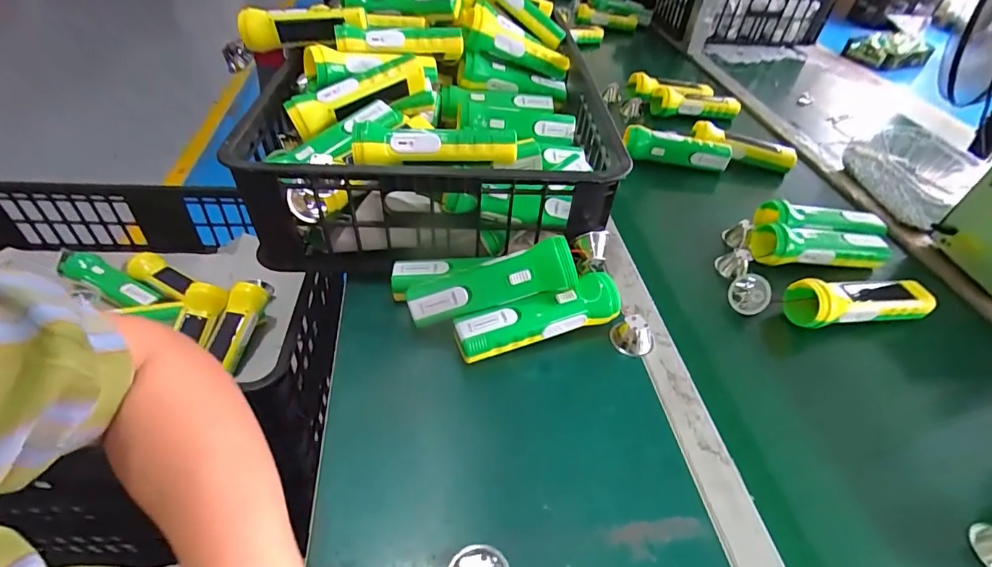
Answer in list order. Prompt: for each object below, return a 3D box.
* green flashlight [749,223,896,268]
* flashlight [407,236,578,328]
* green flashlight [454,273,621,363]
[{"bbox_3d":[0.410,-0.048,0.589,0.163,0.043,0.053,3,45,-3],"label":"green flashlight"},{"bbox_3d":[-0.005,-0.002,0.454,0.164,0.043,0.042,-17,45,2],"label":"flashlight"},{"bbox_3d":[0.044,0.035,0.463,0.169,0.051,0.042,-10,48,-16],"label":"green flashlight"}]

